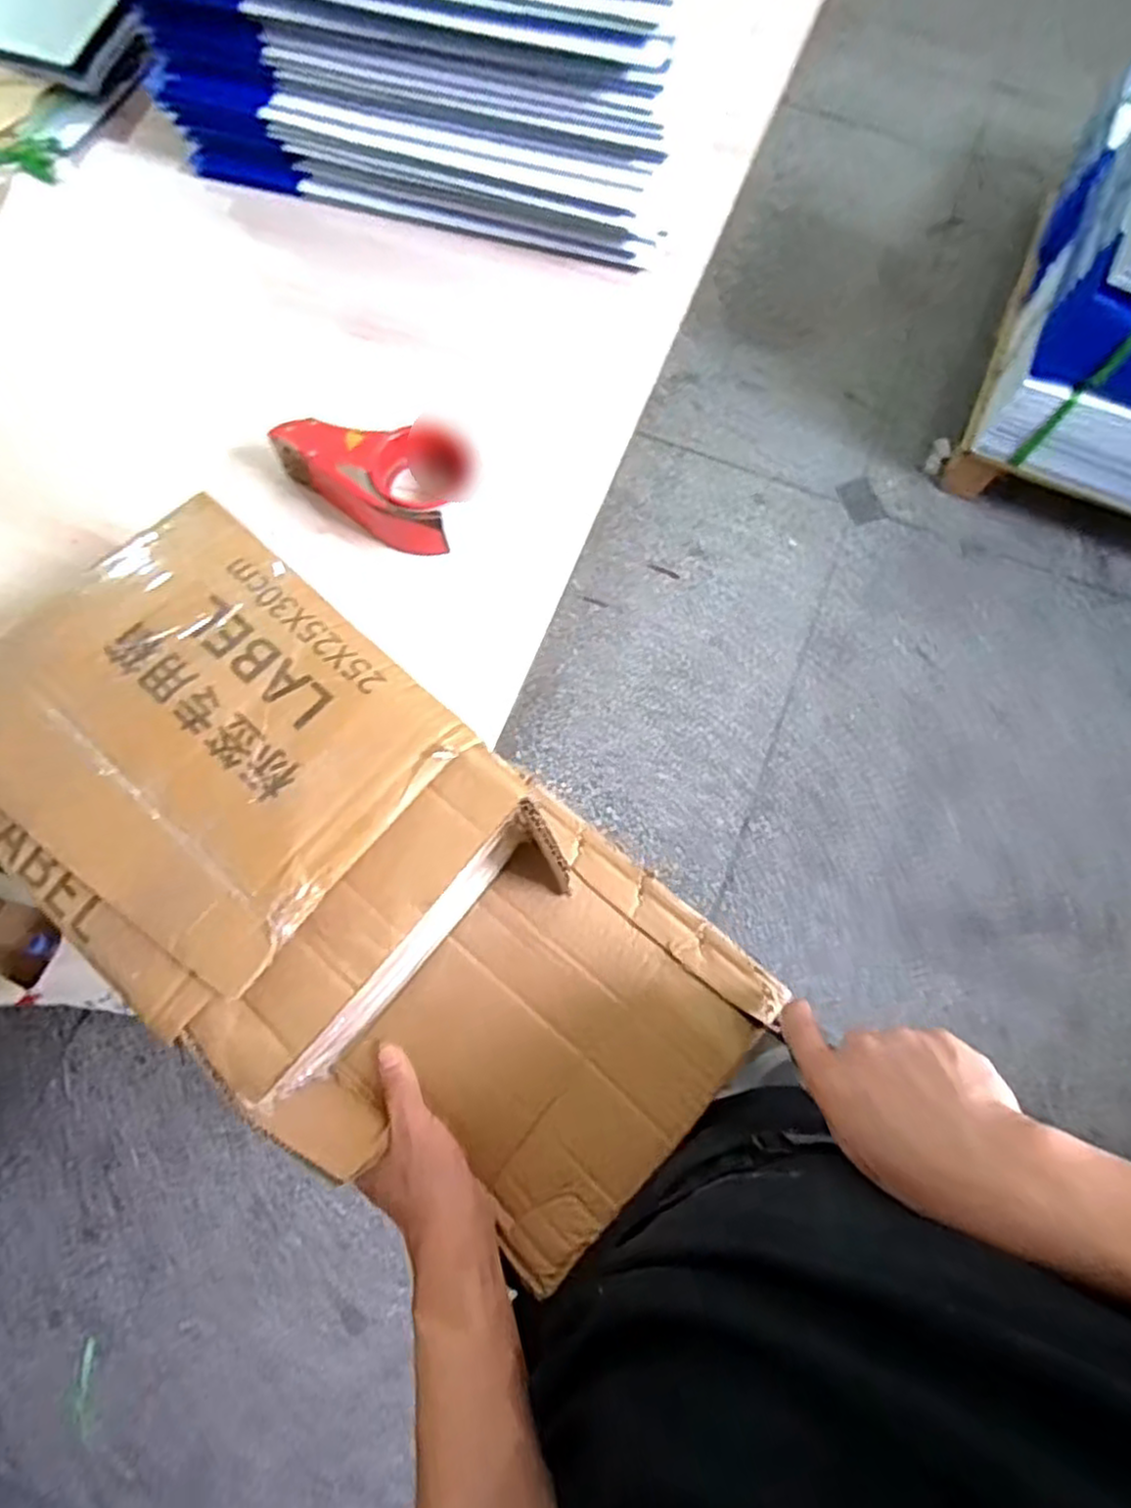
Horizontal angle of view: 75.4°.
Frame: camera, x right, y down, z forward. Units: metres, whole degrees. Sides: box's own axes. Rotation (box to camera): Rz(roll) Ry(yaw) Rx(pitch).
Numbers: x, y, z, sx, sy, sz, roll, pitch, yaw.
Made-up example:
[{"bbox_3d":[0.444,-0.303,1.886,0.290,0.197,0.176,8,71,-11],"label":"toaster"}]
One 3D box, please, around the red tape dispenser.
[{"bbox_3d":[-0.163,-0.224,0.604,0.160,0.055,0.098,10,75,3],"label":"red tape dispenser"}]

